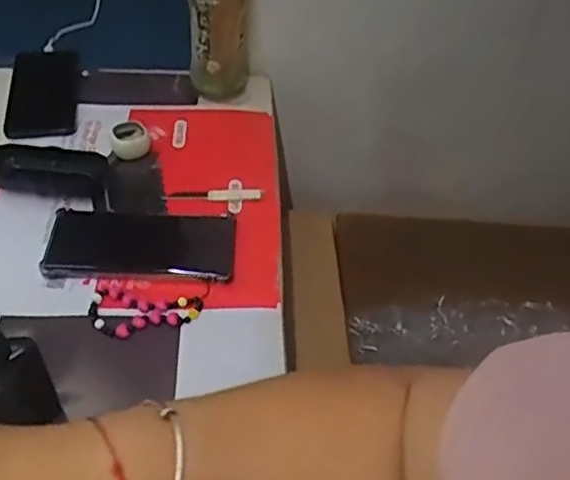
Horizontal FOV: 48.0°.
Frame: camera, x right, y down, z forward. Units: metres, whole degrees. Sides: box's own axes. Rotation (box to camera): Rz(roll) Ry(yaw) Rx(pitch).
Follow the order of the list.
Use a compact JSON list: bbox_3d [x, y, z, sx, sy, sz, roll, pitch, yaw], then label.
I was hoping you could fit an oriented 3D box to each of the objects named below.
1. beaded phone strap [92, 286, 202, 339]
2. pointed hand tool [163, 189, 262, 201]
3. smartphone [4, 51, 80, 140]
[{"bbox_3d":[-0.118,0.062,0.533,0.089,0.005,0.046,7,47,1],"label":"beaded phone strap"},{"bbox_3d":[-0.071,-0.045,0.637,0.098,0.008,0.014,-2,47,-7],"label":"pointed hand tool"},{"bbox_3d":[-0.273,-0.171,0.724,0.073,0.010,0.158,-5,48,-10],"label":"smartphone"}]

